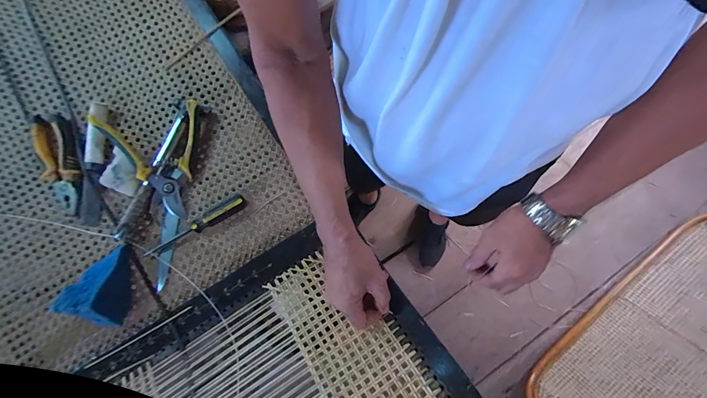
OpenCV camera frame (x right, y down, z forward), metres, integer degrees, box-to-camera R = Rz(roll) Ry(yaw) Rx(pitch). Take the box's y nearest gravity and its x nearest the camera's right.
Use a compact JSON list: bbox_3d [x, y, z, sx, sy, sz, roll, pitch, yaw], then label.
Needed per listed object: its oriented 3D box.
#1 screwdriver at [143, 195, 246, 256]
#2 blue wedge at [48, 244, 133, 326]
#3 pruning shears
[{"bbox_3d":[-0.243,0.044,0.489,0.166,0.023,0.020,-31,79,-7],"label":"screwdriver"},{"bbox_3d":[-0.362,0.124,0.447,0.069,0.058,0.110,-7,77,-2],"label":"blue wedge"},{"bbox_3d":[-0.289,-0.055,0.485,0.134,0.030,0.165,-18,105,-23],"label":"pruning shears"}]

